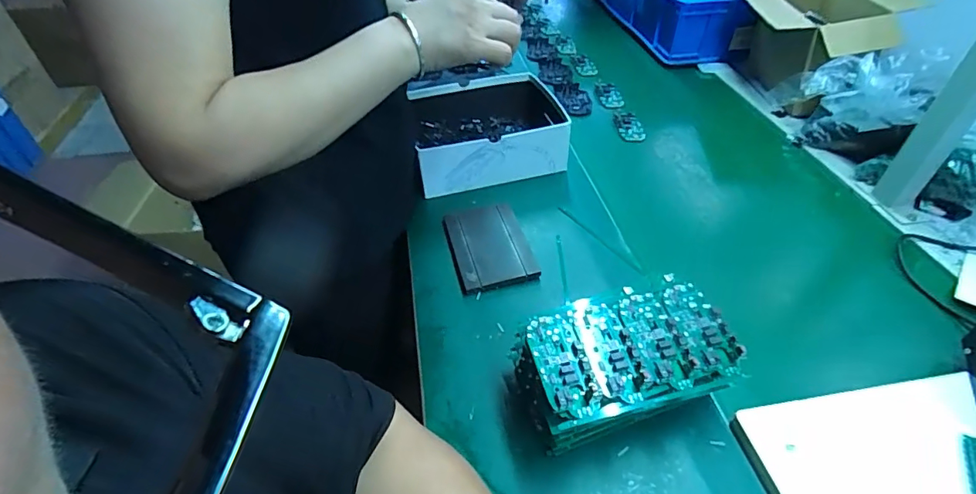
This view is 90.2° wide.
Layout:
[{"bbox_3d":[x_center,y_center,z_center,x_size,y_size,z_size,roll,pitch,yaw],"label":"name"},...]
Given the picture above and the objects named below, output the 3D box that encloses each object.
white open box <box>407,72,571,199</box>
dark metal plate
[{"bbox_3d":[-0.003,-0.185,0.792,0.231,0.092,0.198,-8,45,-7],"label":"white open box"},{"bbox_3d":[0.000,-0.004,0.660,0.103,0.015,0.153,-10,45,-9],"label":"dark metal plate"}]

